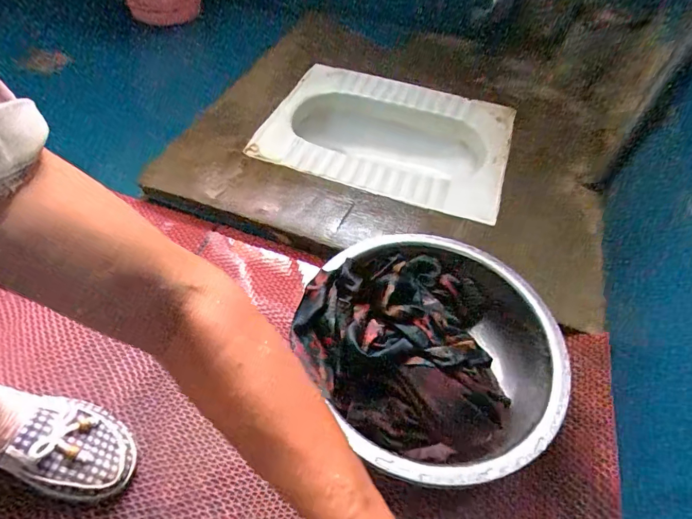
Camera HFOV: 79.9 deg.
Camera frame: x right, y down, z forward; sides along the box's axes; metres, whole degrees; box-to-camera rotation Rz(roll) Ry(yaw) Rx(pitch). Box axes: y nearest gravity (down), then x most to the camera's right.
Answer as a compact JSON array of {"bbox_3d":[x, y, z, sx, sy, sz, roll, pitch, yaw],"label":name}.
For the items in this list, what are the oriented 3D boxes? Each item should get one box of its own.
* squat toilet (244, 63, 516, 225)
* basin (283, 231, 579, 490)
[{"bbox_3d":[0.083,-0.235,0.901,0.485,0.155,0.378,19,53,10],"label":"squat toilet"},{"bbox_3d":[0.108,0.100,0.521,0.308,0.096,0.310,2,51,-3],"label":"basin"}]

